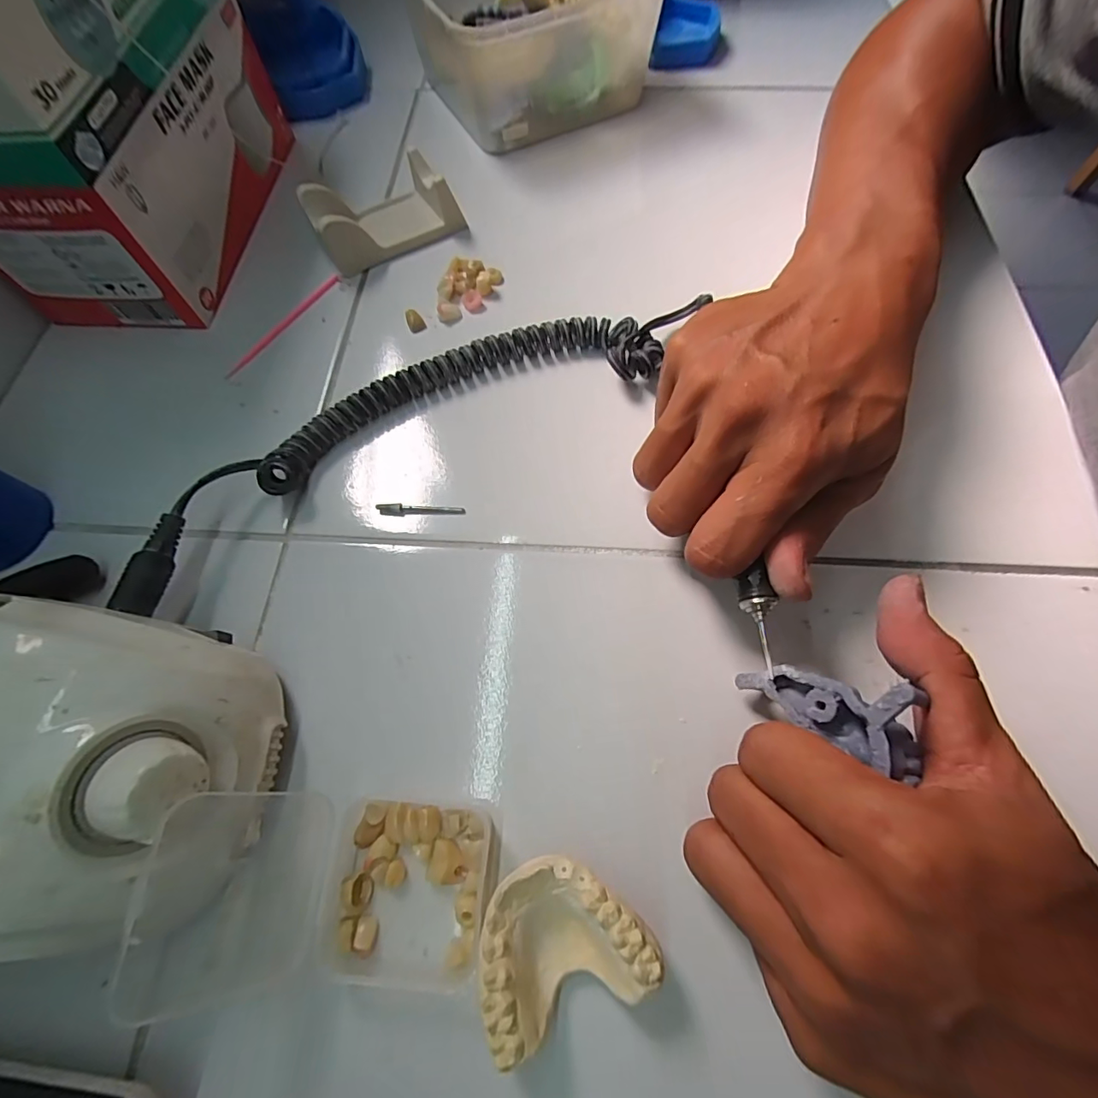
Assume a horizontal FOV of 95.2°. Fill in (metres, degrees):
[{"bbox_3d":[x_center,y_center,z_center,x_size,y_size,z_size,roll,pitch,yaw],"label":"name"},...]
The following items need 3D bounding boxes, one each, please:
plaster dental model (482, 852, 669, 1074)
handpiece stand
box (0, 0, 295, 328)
[{"bbox_3d":[0.003,0.132,0.173,0.056,0.025,0.045,-20,67,-7],"label":"plaster dental model"},{"bbox_3d":[-0.106,-0.217,0.317,0.087,0.028,0.046,-30,68,-11],"label":"handpiece stand"},{"bbox_3d":[-0.243,-0.244,0.305,0.110,0.082,0.201,3,66,4],"label":"box"}]

